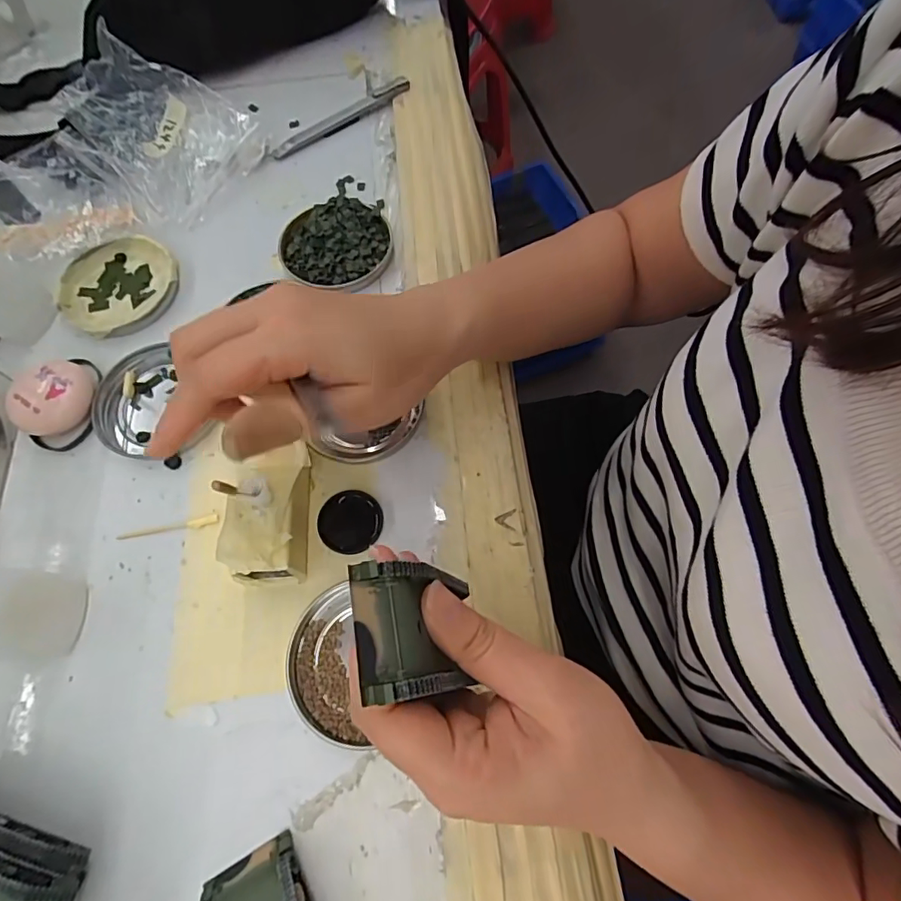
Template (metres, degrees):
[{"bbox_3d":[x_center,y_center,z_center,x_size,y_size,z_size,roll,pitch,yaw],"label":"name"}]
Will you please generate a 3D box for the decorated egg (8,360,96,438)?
[{"bbox_3d":[-0.246,-0.031,0.326,0.048,0.023,0.038,-41,72,-15],"label":"decorated egg"}]

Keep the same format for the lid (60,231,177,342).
[{"bbox_3d":[-0.233,-0.115,0.368,0.080,0.012,0.071,-39,72,-14],"label":"lid"}]

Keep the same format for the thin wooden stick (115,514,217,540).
[{"bbox_3d":[-0.163,0.045,0.302,0.059,0.004,0.006,-11,68,-4],"label":"thin wooden stick"}]

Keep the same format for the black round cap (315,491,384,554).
[{"bbox_3d":[-0.056,0.041,0.297,0.035,0.007,0.035,0,67,1],"label":"black round cap"}]

